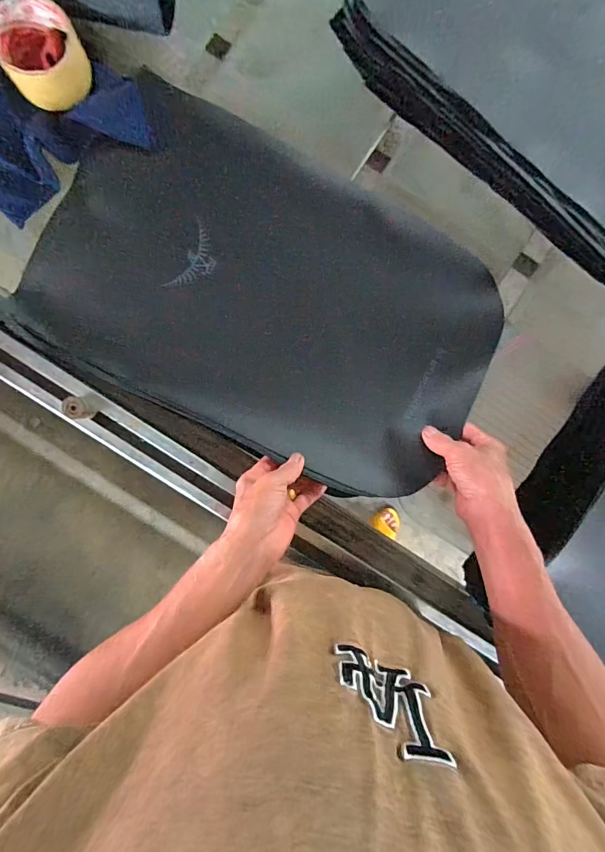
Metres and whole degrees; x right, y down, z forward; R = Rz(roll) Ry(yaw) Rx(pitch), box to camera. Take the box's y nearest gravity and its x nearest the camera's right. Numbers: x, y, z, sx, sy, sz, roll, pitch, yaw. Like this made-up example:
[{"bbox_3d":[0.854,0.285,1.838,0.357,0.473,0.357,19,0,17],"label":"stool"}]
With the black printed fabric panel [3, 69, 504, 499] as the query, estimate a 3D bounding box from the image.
[{"bbox_3d":[-0.033,-0.144,0.455,0.505,0.055,0.324,26,92,-2],"label":"black printed fabric panel"}]

